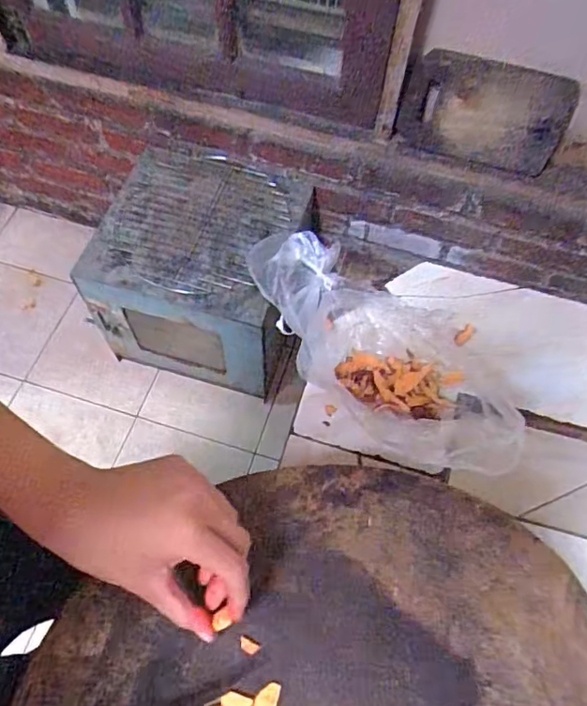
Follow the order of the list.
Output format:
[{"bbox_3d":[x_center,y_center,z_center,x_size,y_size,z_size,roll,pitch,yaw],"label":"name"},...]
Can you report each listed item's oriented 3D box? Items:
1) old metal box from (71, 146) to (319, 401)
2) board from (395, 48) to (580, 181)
[{"bbox_3d":[-0.197,-0.183,1.250,0.381,0.369,0.404,15,63,5],"label":"old metal box"},{"bbox_3d":[0.361,-0.449,1.006,0.306,0.187,0.029,13,53,-3],"label":"board"}]

